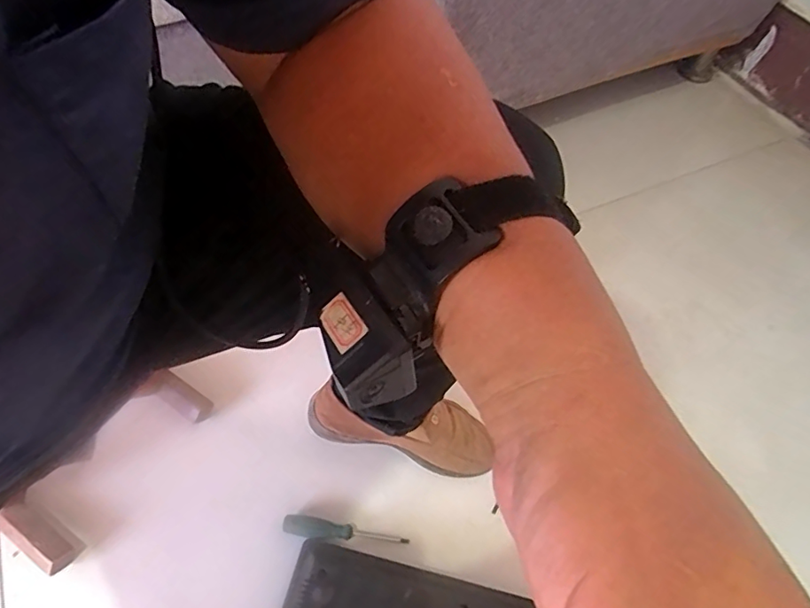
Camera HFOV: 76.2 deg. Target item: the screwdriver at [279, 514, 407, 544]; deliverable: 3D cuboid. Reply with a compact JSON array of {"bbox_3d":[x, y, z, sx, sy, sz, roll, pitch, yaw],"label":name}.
[{"bbox_3d":[-0.075,0.287,0.648,0.155,0.016,0.024,9,56,1],"label":"screwdriver"}]

